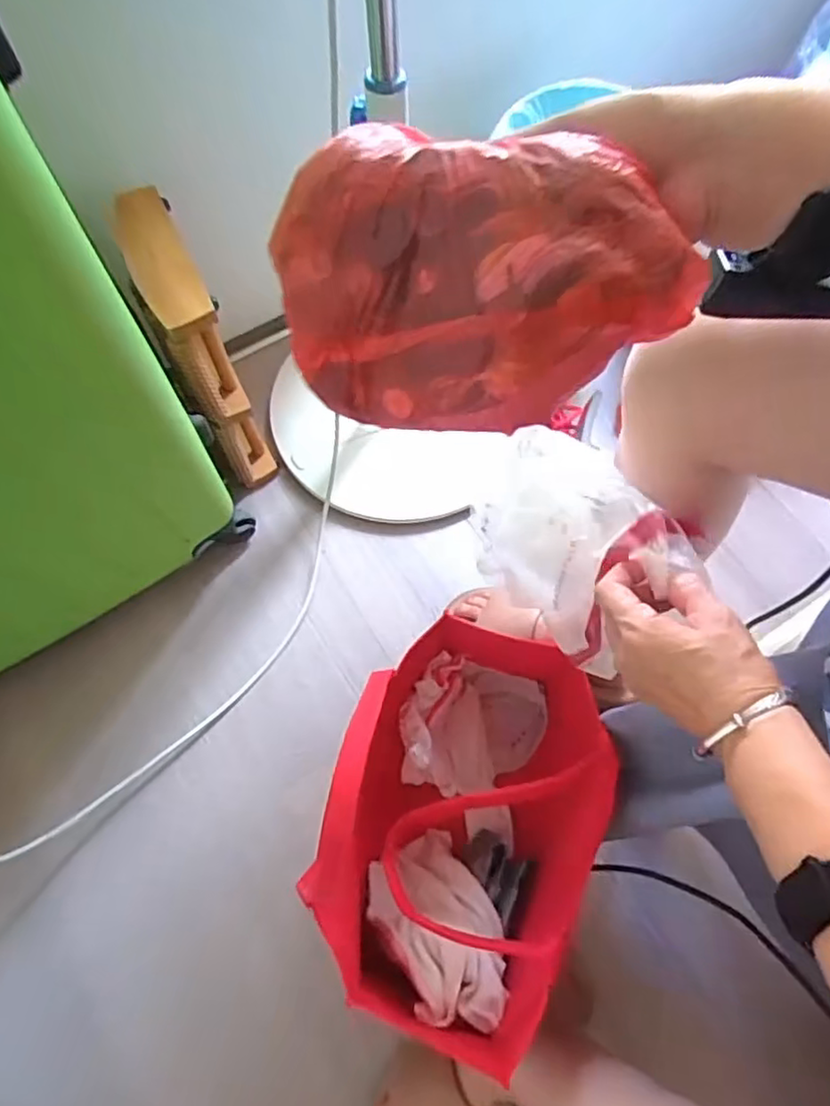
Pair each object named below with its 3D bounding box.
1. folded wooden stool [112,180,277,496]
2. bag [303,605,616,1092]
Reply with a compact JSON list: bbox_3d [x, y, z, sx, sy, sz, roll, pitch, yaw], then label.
[{"bbox_3d":[-0.261,-0.236,0.780,0.068,0.344,0.191,-25,70,-10],"label":"folded wooden stool"},{"bbox_3d":[0.043,0.248,0.613,0.211,0.248,0.328,17,68,7],"label":"bag"}]

